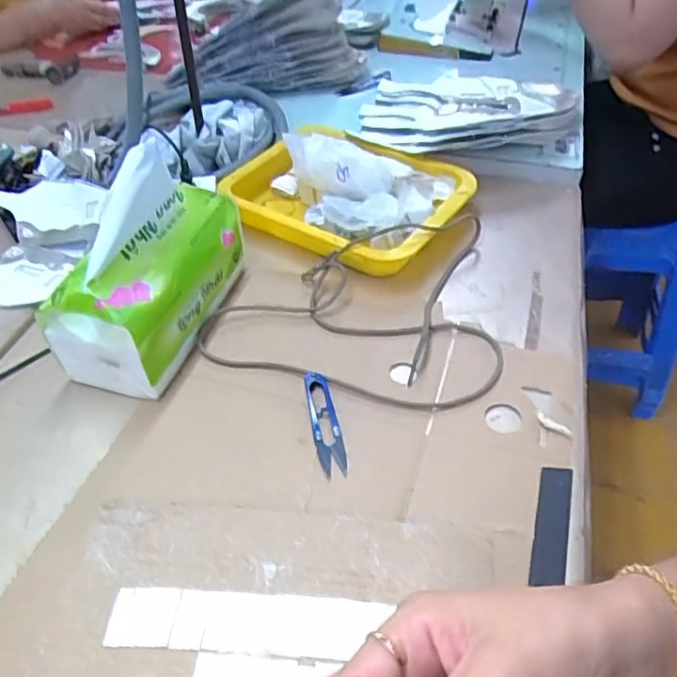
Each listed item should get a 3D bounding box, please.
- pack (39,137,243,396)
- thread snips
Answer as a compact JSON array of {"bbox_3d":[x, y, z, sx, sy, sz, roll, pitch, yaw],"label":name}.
[{"bbox_3d":[-0.169,-0.074,0.540,0.091,0.164,0.195,11,46,13],"label":"pack"},{"bbox_3d":[-0.012,0.066,0.501,0.022,0.007,0.103,-10,45,-7],"label":"thread snips"}]

